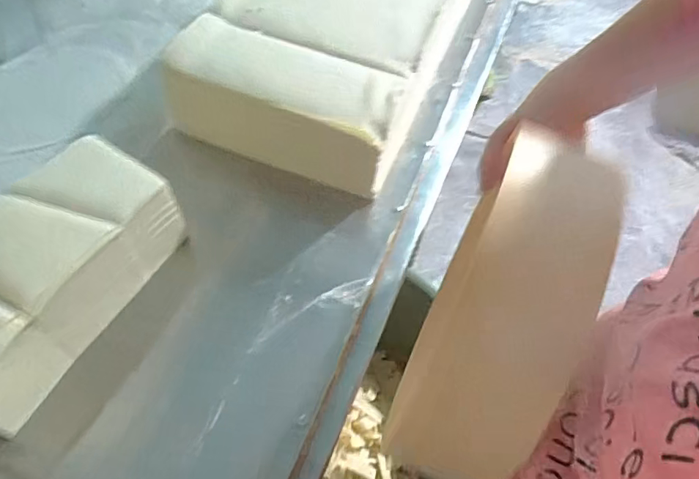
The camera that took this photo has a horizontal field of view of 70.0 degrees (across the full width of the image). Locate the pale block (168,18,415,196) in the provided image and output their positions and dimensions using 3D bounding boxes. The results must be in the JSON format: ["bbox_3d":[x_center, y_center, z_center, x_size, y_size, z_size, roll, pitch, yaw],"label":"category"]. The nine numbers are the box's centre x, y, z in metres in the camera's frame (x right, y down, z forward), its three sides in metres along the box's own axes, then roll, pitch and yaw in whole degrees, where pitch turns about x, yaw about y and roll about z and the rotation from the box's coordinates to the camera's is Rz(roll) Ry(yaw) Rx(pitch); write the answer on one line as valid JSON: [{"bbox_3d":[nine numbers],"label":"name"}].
[{"bbox_3d":[-0.070,-0.148,0.573,0.244,0.107,0.109,18,55,8],"label":"pale block"}]

